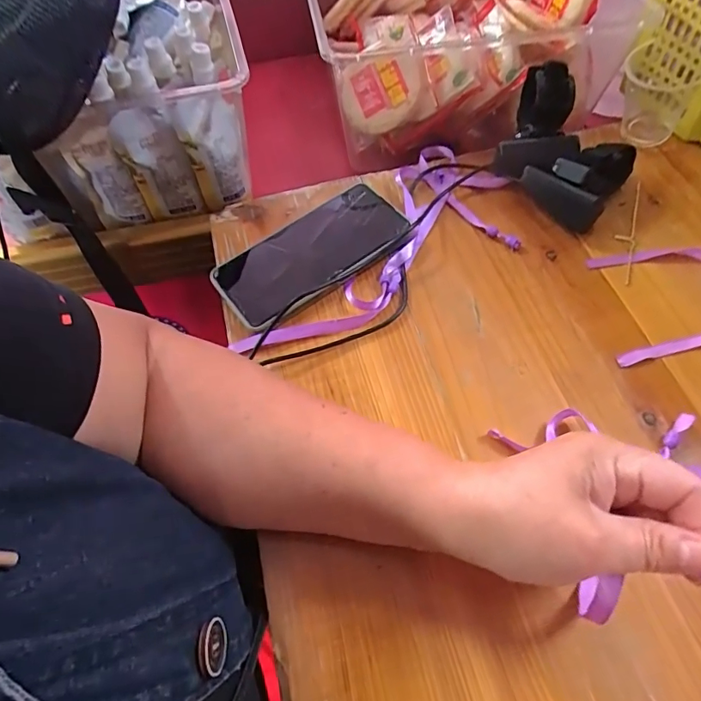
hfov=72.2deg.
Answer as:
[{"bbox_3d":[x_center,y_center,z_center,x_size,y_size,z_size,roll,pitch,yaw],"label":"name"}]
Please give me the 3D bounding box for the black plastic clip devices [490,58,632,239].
[{"bbox_3d":[0.183,-0.180,0.422,0.119,0.072,0.100,32,66,20],"label":"black plastic clip devices"}]

